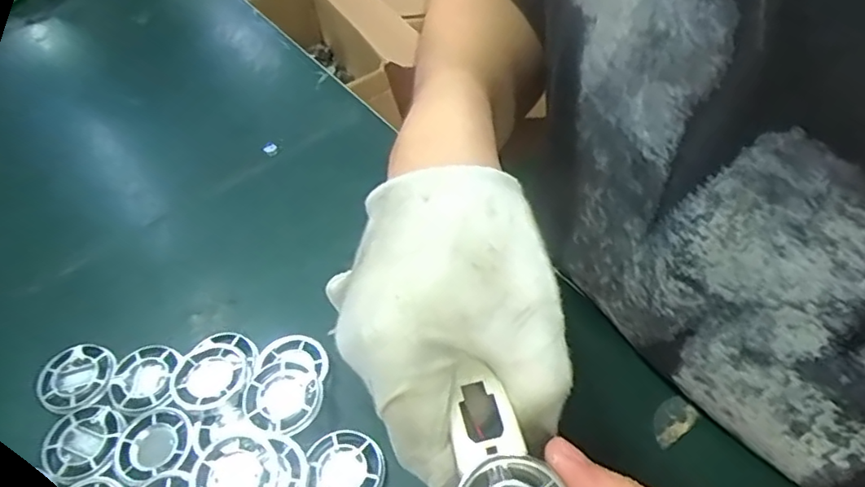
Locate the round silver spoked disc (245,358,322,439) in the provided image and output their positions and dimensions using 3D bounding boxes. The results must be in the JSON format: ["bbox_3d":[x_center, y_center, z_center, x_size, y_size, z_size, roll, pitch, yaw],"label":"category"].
[{"bbox_3d":[-0.075,0.074,0.296,0.036,0.004,0.040,-34,57,-18],"label":"round silver spoked disc"}]

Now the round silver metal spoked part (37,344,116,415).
[{"bbox_3d":[-0.195,0.074,0.328,0.041,0.006,0.038,-2,51,3],"label":"round silver metal spoked part"}]

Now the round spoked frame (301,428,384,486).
[{"bbox_3d":[-0.043,0.105,0.280,0.038,0.011,0.039,-3,53,4],"label":"round spoked frame"}]

